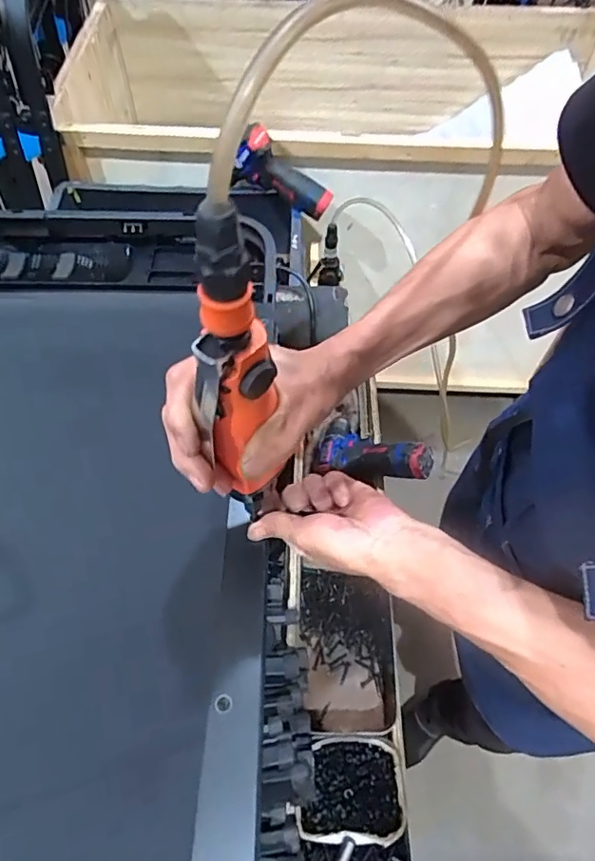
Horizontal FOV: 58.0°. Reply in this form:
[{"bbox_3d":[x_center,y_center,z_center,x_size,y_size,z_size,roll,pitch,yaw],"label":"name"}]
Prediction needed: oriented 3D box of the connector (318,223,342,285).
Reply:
[{"bbox_3d":[0.066,-0.324,1.027,0.045,0.121,0.042,11,58,6],"label":"connector"}]

